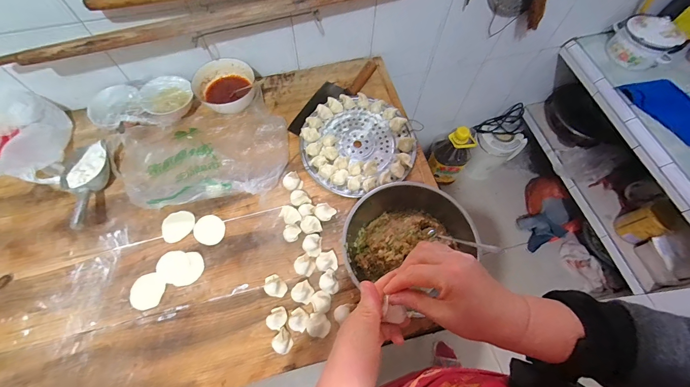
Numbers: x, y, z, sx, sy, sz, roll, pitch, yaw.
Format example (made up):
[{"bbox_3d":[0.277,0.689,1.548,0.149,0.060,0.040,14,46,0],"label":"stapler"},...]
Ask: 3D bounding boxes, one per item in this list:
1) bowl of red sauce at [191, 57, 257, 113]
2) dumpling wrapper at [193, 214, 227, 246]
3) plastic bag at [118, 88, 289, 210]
[{"bbox_3d":[-0.286,-0.255,0.745,0.138,0.059,0.132,-1,66,1],"label":"bowl of red sauce"},{"bbox_3d":[-0.280,0.075,0.633,0.060,0.004,0.065,-26,68,-10],"label":"dumpling wrapper"},{"bbox_3d":[-0.322,-0.101,0.687,0.378,0.050,0.274,-14,66,-5],"label":"plastic bag"}]

